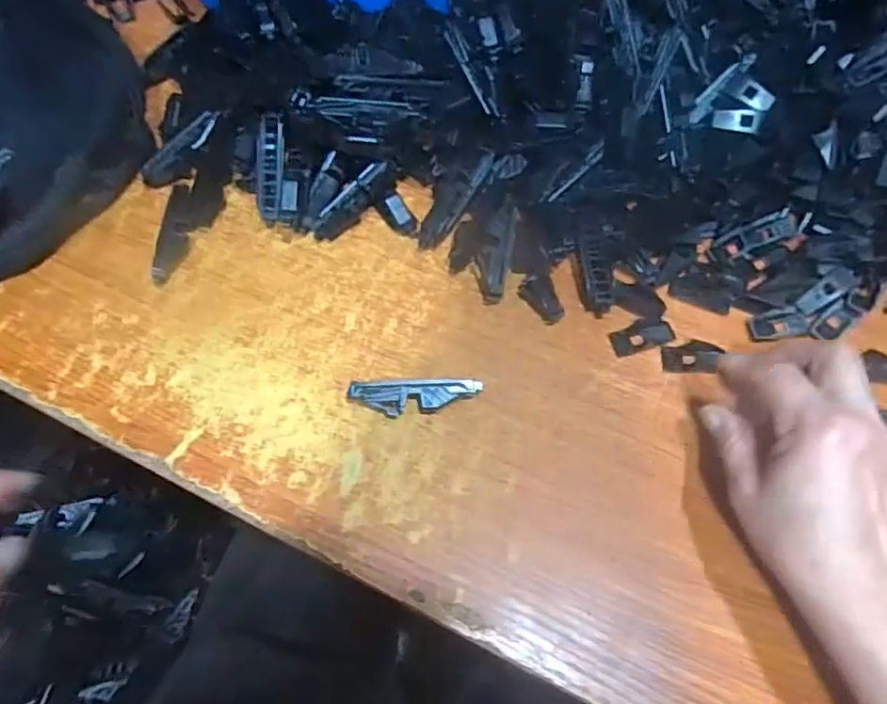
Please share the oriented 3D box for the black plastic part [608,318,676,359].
[{"bbox_3d":[0.132,-0.011,0.388,0.040,0.004,0.020,-18,66,-8],"label":"black plastic part"}]

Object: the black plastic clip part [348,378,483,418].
[{"bbox_3d":[-0.017,0.028,0.363,0.080,0.019,0.017,-3,64,-1],"label":"black plastic clip part"}]

